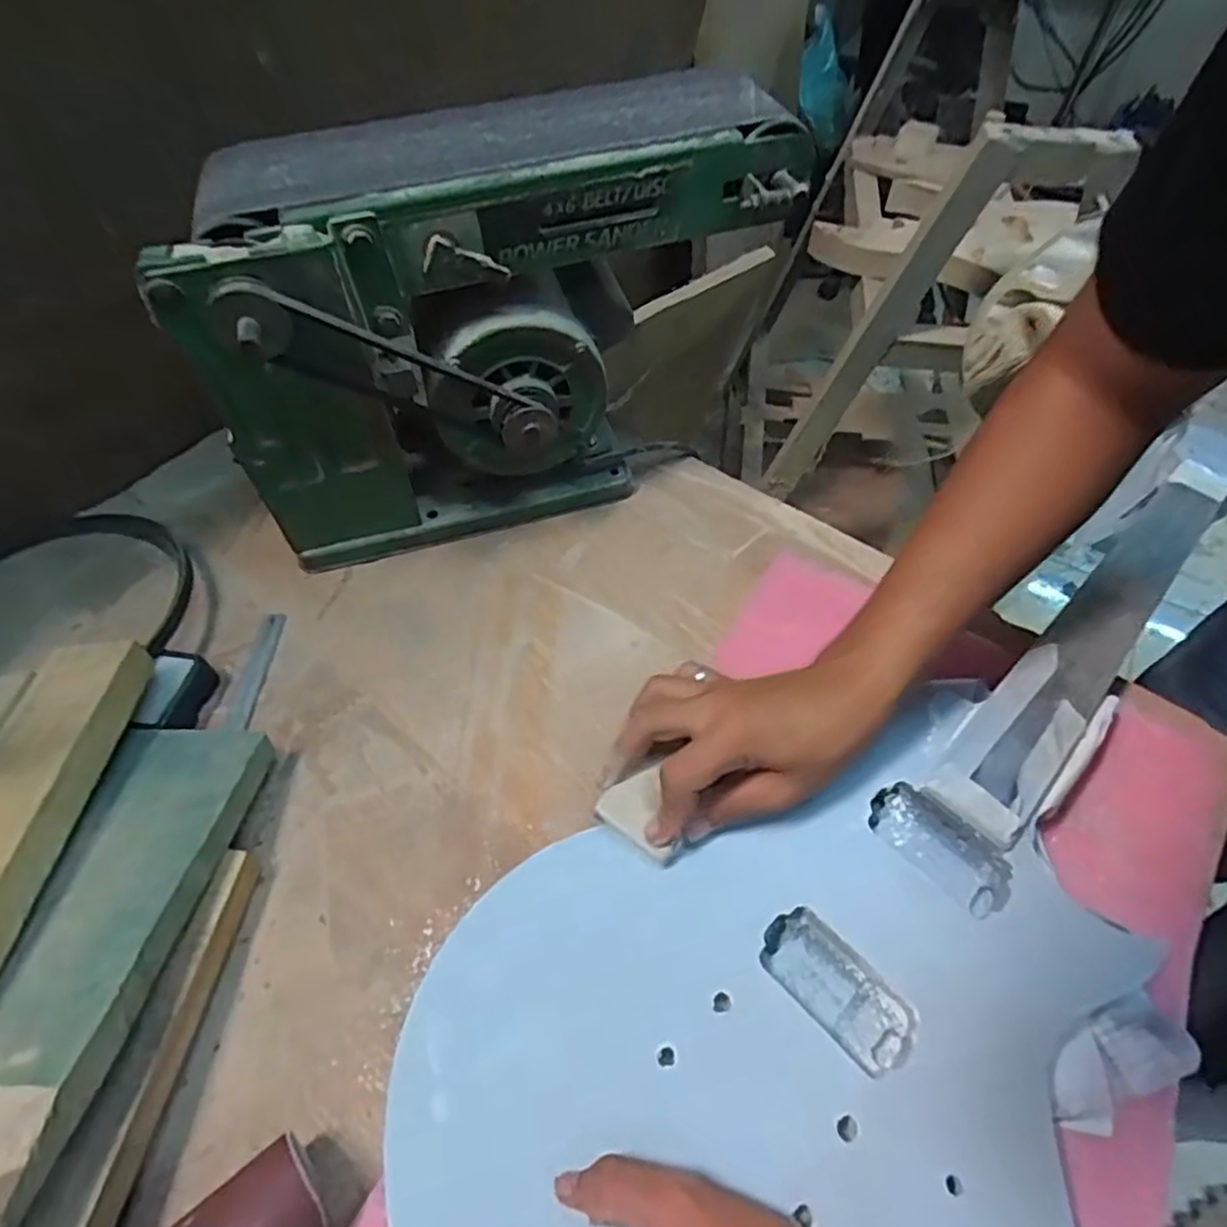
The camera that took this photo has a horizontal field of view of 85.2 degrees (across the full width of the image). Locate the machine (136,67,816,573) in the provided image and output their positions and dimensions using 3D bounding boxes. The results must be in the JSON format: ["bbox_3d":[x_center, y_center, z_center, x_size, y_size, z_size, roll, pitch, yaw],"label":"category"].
[{"bbox_3d":[-0.083,-0.213,0.533,0.421,0.280,0.163,-18,56,-11],"label":"machine"}]

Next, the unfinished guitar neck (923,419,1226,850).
[{"bbox_3d":[0.369,-0.007,0.495,0.469,0.037,0.070,-39,63,-24],"label":"unfinished guitar neck"}]

